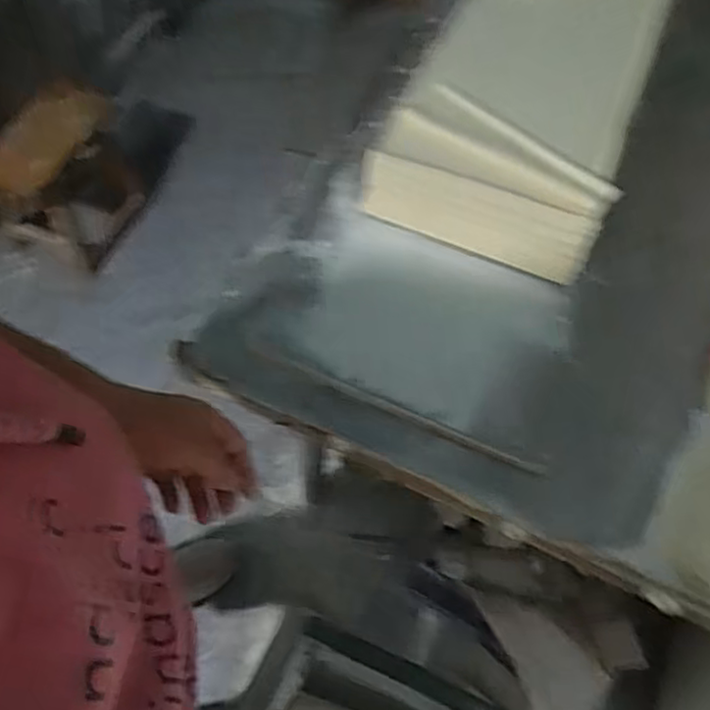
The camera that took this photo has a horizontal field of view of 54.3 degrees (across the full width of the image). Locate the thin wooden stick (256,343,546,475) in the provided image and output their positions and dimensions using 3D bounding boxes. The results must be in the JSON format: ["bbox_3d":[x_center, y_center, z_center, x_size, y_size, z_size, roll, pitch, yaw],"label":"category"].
[{"bbox_3d":[0.044,0.054,0.726,0.320,0.008,0.011,23,61,10],"label":"thin wooden stick"}]

